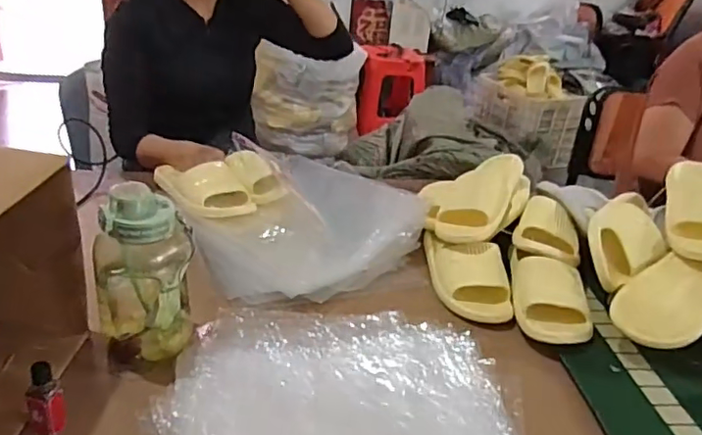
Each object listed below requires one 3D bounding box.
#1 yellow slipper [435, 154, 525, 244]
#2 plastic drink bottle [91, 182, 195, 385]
[{"bbox_3d":[0.226,-0.044,0.986,0.104,0.080,0.234,18,32,21],"label":"yellow slipper"},{"bbox_3d":[-0.241,0.071,0.660,0.109,0.206,0.091,1,30,-8],"label":"plastic drink bottle"}]

